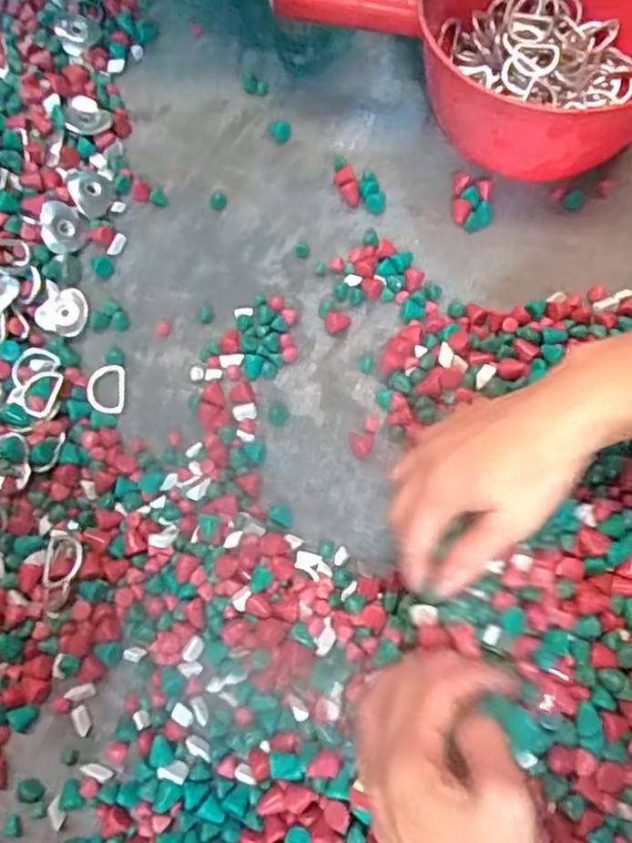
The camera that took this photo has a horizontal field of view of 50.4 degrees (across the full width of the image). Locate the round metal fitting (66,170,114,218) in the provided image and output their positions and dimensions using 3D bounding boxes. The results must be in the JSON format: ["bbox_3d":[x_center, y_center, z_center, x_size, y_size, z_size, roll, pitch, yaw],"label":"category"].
[{"bbox_3d":[-0.163,-0.168,0.489,0.029,0.015,0.035,-26,72,-6],"label":"round metal fitting"}]

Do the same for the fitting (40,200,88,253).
[{"bbox_3d":[-0.181,-0.138,0.478,0.035,0.005,0.032,35,77,-11],"label":"fitting"}]

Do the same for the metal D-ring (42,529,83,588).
[{"bbox_3d":[-0.156,0.083,0.414,0.024,0.005,0.037,-6,60,11],"label":"metal D-ring"}]

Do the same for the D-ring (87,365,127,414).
[{"bbox_3d":[-0.141,-0.022,0.455,0.024,0.005,0.033,5,84,-17],"label":"D-ring"}]

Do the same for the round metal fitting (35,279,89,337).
[{"bbox_3d":[-0.175,-0.078,0.465,0.038,0.009,0.034,15,73,7],"label":"round metal fitting"}]

